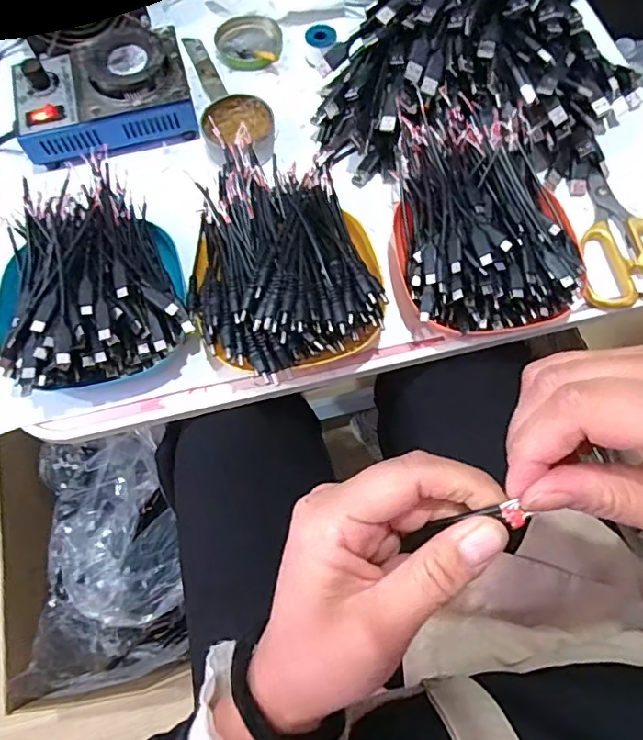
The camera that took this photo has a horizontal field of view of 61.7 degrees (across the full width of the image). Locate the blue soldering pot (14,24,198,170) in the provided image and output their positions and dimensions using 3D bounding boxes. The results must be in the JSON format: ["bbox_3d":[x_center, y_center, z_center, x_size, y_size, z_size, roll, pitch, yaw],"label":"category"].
[{"bbox_3d":[-0.194,-0.249,0.479,0.153,0.051,0.107,-9,70,-2],"label":"blue soldering pot"}]

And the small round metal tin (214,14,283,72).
[{"bbox_3d":[-0.073,-0.330,0.542,0.065,0.016,0.066,0,70,1],"label":"small round metal tin"}]

